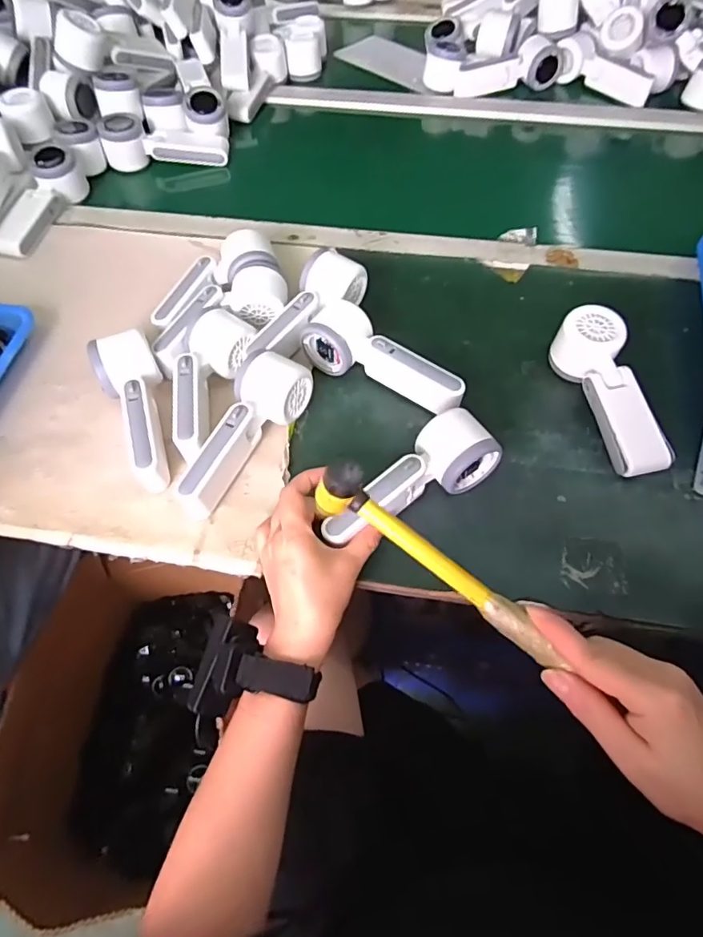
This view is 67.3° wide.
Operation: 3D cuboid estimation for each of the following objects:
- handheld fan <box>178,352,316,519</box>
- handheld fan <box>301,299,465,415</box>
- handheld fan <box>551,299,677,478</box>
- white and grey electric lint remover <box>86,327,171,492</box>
[{"bbox_3d":[-0.096,-0.030,0.474,0.059,0.058,0.162,21,61,13],"label":"handheld fan"},{"bbox_3d":[0.033,-0.102,0.517,0.164,0.057,0.055,31,64,18],"label":"handheld fan"},{"bbox_3d":[0.242,-0.070,0.495,0.052,0.045,0.164,-13,71,-7],"label":"handheld fan"},{"bbox_3d":[-0.191,-0.050,0.484,0.055,0.059,0.158,-22,61,-12],"label":"white and grey electric lint remover"}]

